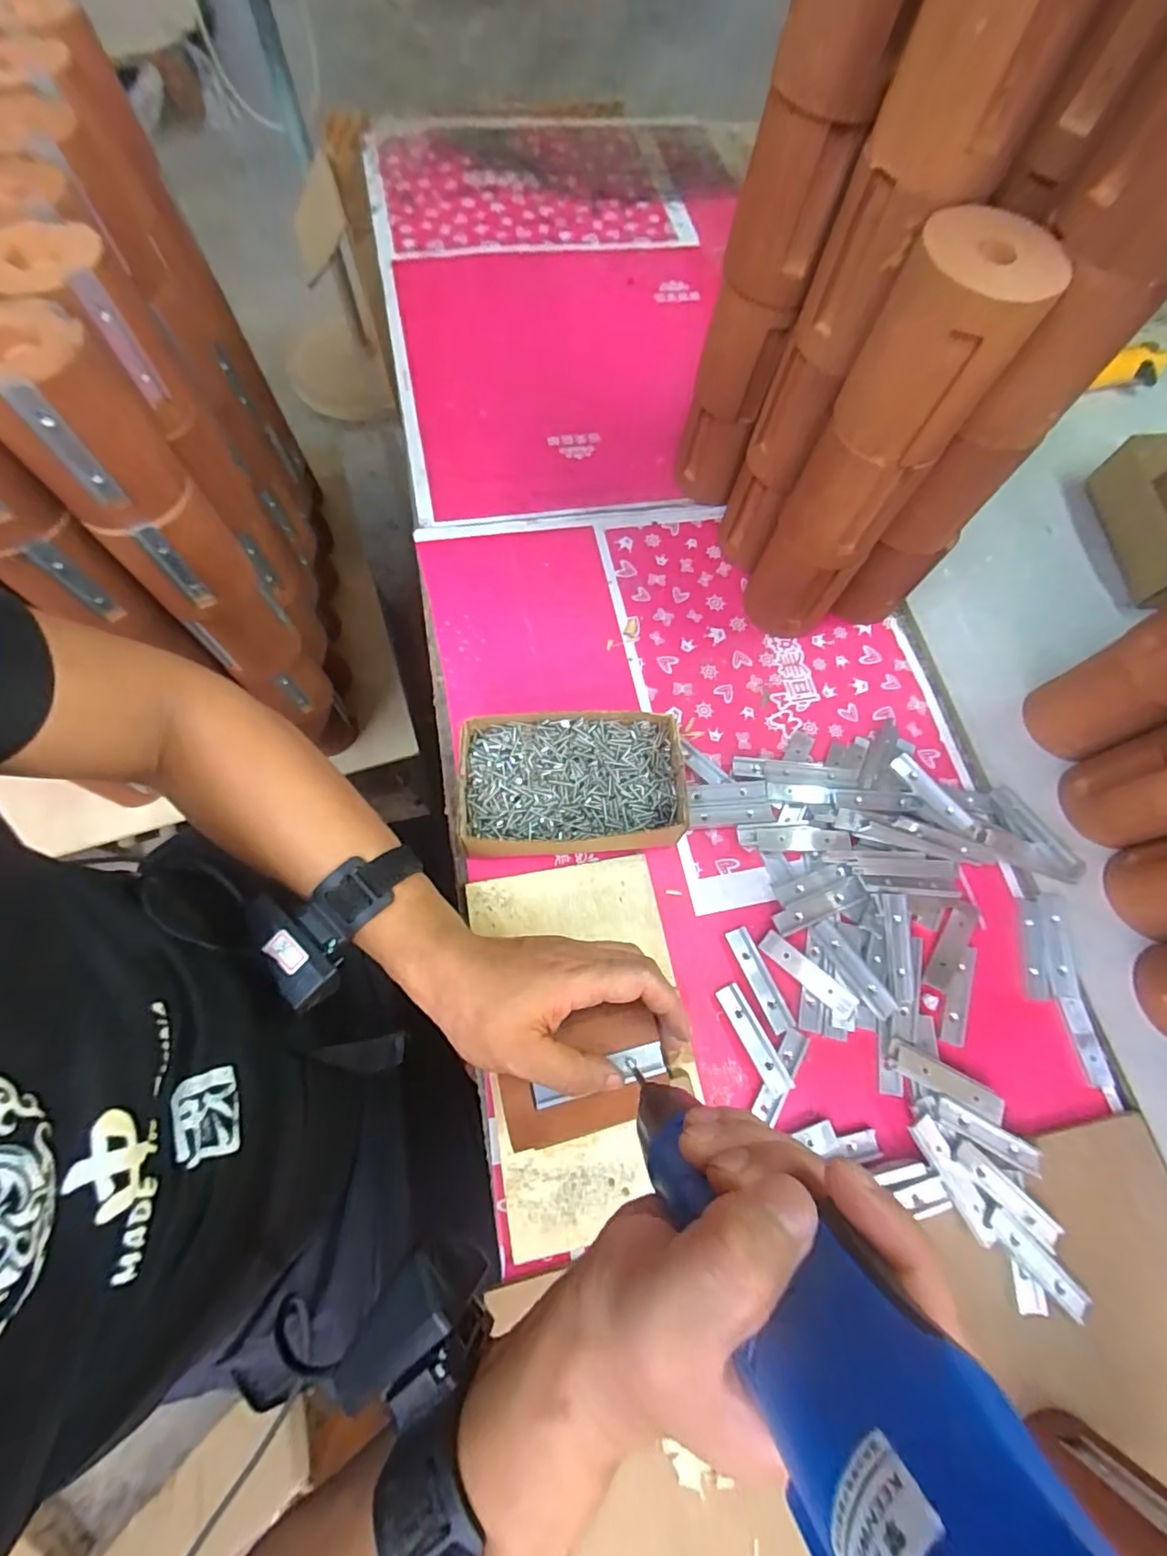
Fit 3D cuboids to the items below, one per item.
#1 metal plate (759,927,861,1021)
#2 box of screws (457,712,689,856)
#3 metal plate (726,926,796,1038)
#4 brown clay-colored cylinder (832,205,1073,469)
[{"bbox_3d":[0.172,0.151,0.442,0.078,0.004,0.018,38,82,20],"label":"metal plate"},{"bbox_3d":[-0.008,0.008,0.467,0.175,0.054,0.112,-1,70,-4],"label":"box of screws"},{"bbox_3d":[0.137,0.156,0.445,0.018,0.006,0.079,-21,72,-9],"label":"metal plate"},{"bbox_3d":[0.211,-0.255,0.343,0.076,0.102,0.060,31,71,8],"label":"brown clay-colored cylinder"}]

